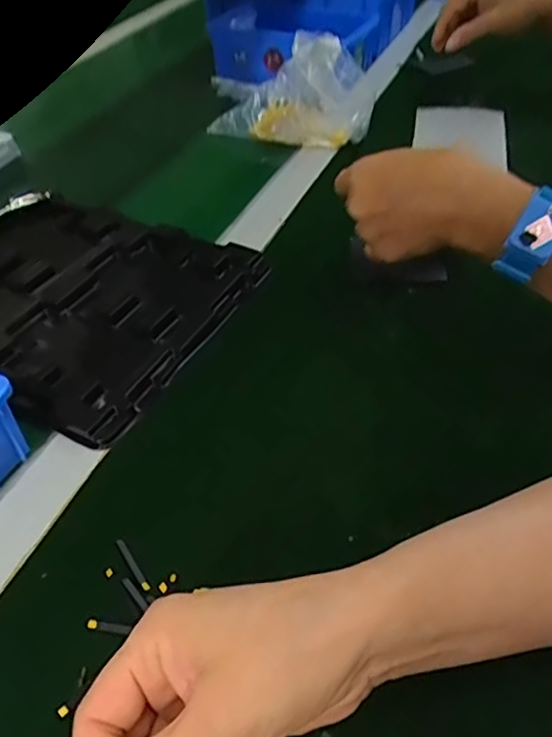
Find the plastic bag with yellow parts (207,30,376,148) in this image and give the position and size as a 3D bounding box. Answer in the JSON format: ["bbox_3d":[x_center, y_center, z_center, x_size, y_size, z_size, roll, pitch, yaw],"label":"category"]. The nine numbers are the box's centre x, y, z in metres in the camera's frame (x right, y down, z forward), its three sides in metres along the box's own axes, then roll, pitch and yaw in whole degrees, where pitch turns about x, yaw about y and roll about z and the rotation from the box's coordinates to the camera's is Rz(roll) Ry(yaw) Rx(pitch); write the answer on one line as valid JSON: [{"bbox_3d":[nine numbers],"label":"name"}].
[{"bbox_3d":[0.018,-0.332,0.693,0.188,0.102,0.131,-1,46,2],"label":"plastic bag with yellow parts"}]

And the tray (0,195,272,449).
[{"bbox_3d":[-0.176,-0.068,0.479,0.272,0.012,0.221,20,50,20],"label":"tray"}]

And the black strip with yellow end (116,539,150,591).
[{"bbox_3d":[-0.077,0.103,0.311,0.004,0.004,0.035,-29,52,-23],"label":"black strip with yellow end"}]

